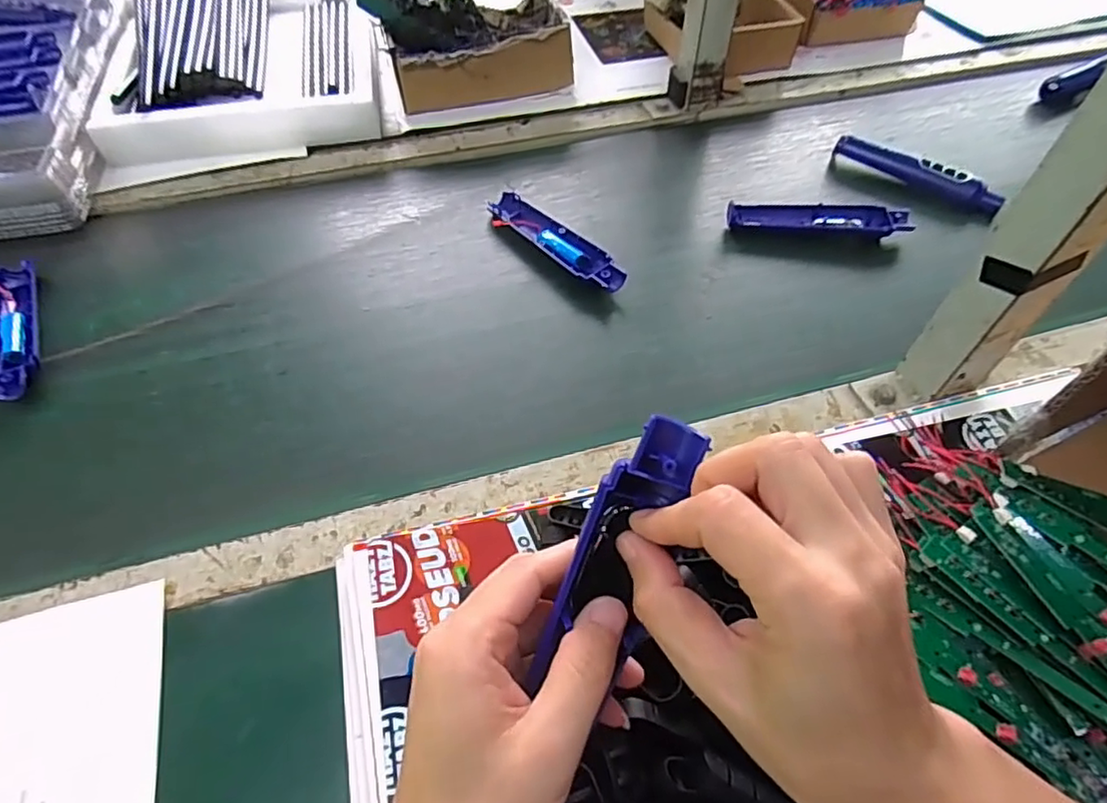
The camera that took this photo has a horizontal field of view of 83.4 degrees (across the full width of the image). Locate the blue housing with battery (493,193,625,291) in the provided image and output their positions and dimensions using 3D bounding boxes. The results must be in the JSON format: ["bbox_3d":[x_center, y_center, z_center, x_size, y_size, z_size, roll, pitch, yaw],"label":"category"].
[{"bbox_3d":[0.001,-0.148,0.591,0.041,0.025,0.167,-36,61,-25],"label":"blue housing with battery"}]

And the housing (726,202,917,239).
[{"bbox_3d":[0.259,-0.176,0.613,0.170,0.022,0.040,2,53,0],"label":"housing"}]

